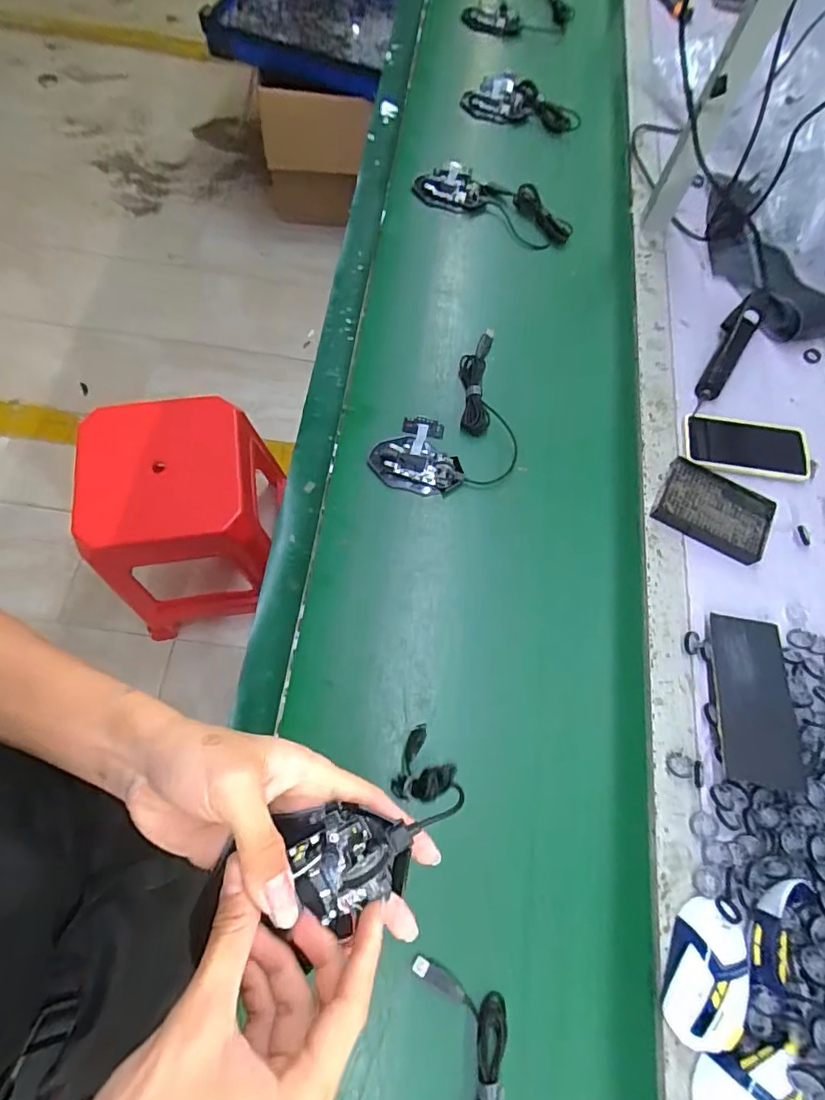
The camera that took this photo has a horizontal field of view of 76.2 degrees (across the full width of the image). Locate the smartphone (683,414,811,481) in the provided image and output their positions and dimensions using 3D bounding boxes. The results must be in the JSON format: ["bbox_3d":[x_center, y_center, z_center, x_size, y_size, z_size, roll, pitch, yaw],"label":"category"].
[{"bbox_3d":[0.452,-0.140,0.711,0.162,0.008,0.083,9,69,1],"label":"smartphone"}]

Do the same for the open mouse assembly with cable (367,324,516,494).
[{"bbox_3d":[0.079,-0.165,0.691,0.145,0.034,0.262,37,72,11],"label":"open mouse assembly with cable"}]

